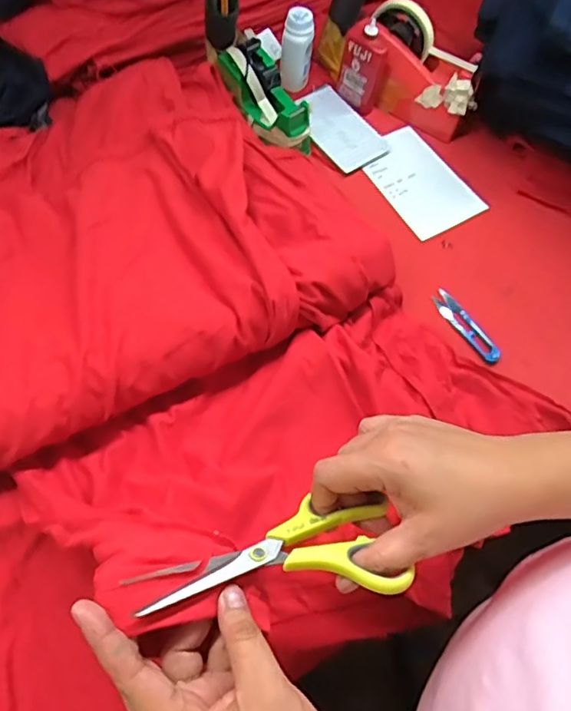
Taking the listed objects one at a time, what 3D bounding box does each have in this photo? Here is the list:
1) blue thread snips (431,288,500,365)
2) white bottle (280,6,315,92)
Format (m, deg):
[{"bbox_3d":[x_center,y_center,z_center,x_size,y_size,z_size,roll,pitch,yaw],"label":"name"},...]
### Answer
[{"bbox_3d":[0.210,-0.035,0.652,0.028,0.013,0.107,-28,67,-17],"label":"blue thread snips"},{"bbox_3d":[0.019,-0.408,0.746,0.036,0.102,0.044,36,65,15],"label":"white bottle"}]

